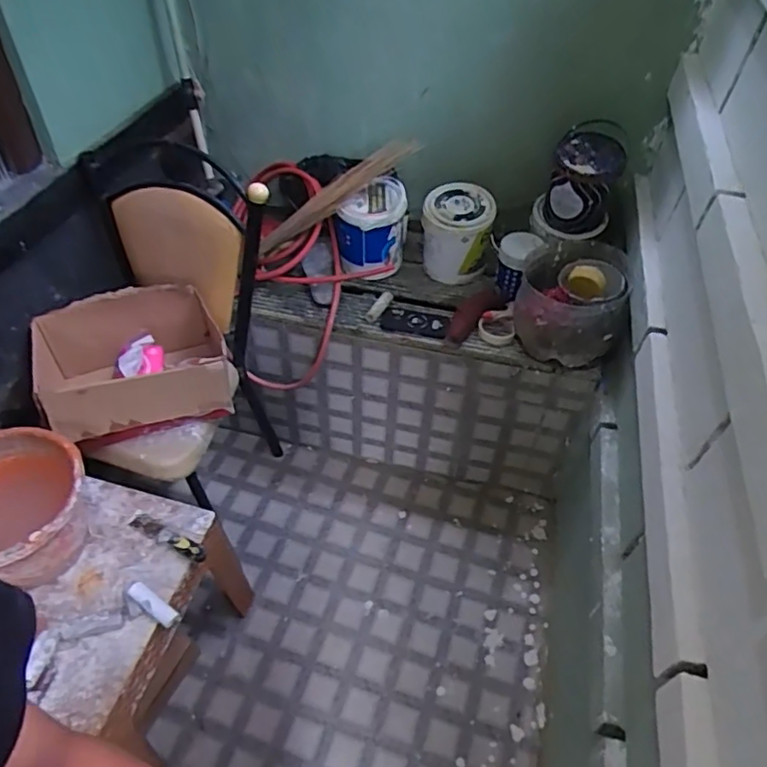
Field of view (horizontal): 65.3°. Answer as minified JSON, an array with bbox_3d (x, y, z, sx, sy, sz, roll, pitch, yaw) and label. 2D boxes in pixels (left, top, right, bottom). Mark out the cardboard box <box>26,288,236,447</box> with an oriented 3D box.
[{"bbox_3d":[-0.515,-0.030,1.259,0.368,0.191,0.270,-16,50,-17],"label":"cardboard box"}]

